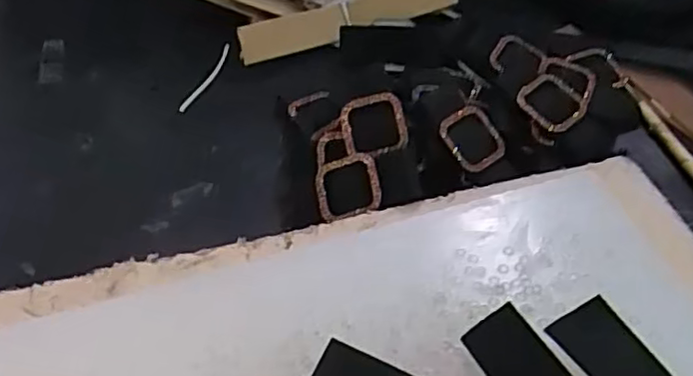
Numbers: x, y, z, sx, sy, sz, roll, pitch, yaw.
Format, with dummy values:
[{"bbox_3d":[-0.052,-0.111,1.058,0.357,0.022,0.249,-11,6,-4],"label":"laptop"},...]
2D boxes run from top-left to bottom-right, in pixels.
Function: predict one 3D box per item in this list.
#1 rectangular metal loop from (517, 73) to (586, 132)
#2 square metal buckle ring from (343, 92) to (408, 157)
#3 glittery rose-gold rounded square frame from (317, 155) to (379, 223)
[{"bbox_3d":[0.098,-0.041,0.319,0.029,0.004,0.028,-40,78,-19],"label":"rectangular metal loop"},{"bbox_3d":[0.012,-0.027,0.293,0.027,0.007,0.028,-15,67,6],"label":"square metal buckle ring"},{"bbox_3d":[-0.001,0.001,0.287,0.032,0.006,0.027,-16,71,31],"label":"glittery rose-gold rounded square frame"}]

